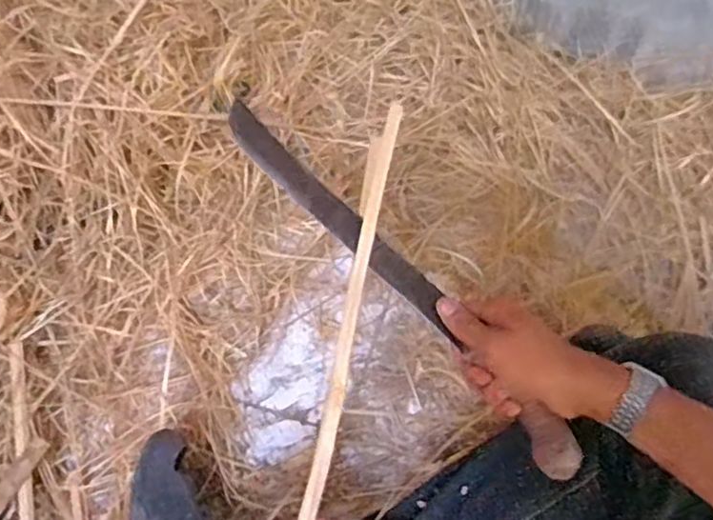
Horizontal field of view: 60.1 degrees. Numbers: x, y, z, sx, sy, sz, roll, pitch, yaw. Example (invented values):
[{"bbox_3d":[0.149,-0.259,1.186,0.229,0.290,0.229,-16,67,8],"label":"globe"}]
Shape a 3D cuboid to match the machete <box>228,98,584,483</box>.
[{"bbox_3d":[0.037,0.017,0.516,0.040,0.022,0.404,-41,83,-17],"label":"machete"}]

